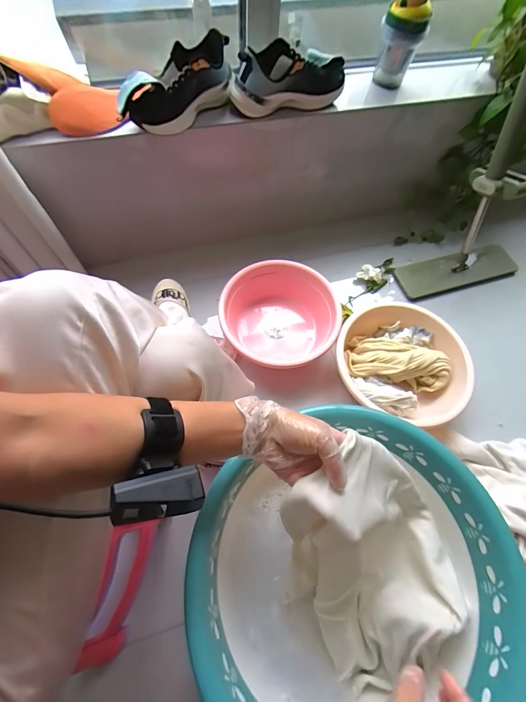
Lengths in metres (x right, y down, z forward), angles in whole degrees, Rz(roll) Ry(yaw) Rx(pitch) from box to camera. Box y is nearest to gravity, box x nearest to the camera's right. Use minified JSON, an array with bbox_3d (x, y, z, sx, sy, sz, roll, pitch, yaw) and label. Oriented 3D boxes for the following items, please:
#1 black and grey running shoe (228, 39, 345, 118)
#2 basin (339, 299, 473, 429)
[{"bbox_3d":[0.055,-0.624,0.735,0.279,0.103,0.098,-20,67,-13],"label":"black and grey running shoe"},{"bbox_3d":[0.356,0.023,0.843,0.311,0.111,0.256,28,66,10],"label":"basin"}]

